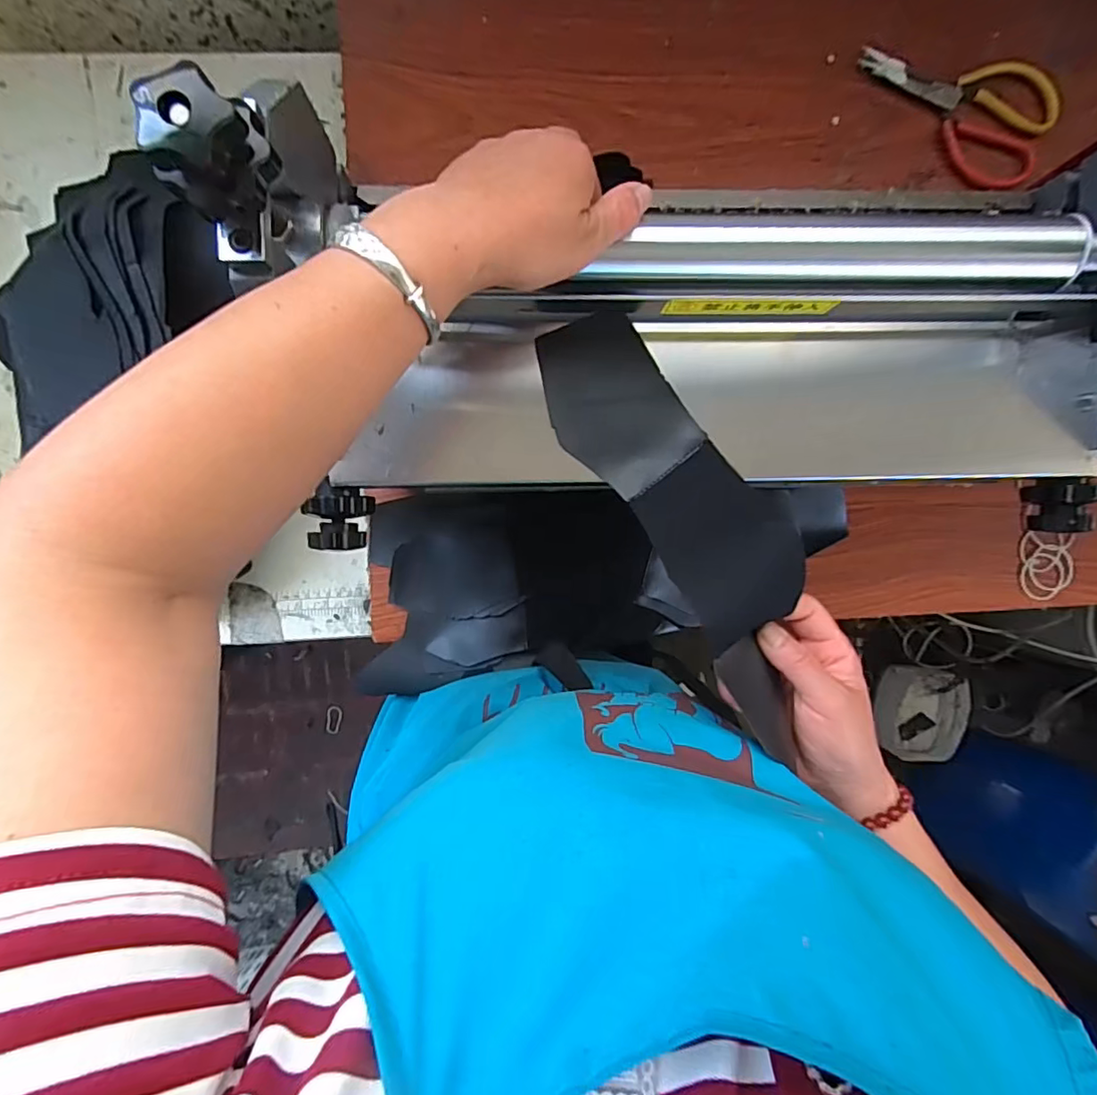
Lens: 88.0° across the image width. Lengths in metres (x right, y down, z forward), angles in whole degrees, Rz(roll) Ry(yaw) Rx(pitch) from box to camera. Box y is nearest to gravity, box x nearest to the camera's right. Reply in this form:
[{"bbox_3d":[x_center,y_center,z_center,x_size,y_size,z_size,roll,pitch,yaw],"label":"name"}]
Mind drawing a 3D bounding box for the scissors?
[{"bbox_3d":[0.401,-0.437,0.546,0.192,0.018,0.108,40,90,-2],"label":"scissors"}]

